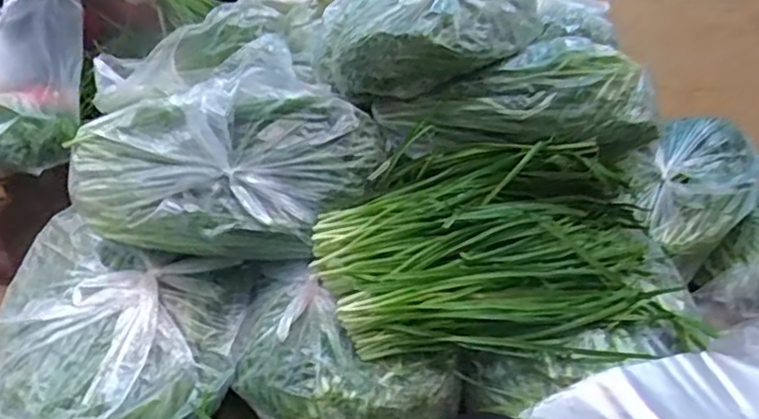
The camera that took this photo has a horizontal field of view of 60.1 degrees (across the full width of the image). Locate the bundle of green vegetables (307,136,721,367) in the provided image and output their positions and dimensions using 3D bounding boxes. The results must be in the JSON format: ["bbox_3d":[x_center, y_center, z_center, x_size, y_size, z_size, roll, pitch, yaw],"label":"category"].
[{"bbox_3d":[0.168,0.049,0.918,0.504,0.122,0.319,0,38,3],"label":"bundle of green vegetables"}]

